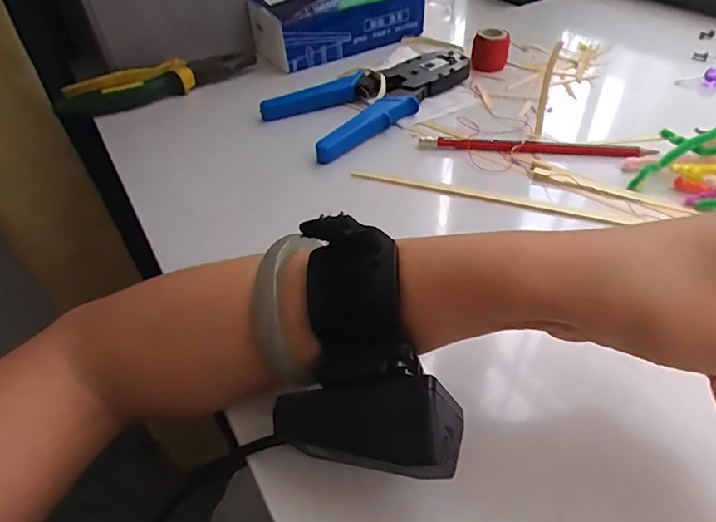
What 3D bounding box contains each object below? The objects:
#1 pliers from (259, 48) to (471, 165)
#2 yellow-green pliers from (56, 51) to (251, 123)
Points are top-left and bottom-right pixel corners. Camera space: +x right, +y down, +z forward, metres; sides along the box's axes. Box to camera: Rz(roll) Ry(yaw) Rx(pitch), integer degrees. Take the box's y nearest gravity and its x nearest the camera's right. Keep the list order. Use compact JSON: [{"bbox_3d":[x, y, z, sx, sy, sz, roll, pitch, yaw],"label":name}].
[{"bbox_3d":[0.021,-0.151,0.450,0.193,0.020,0.098,-28,48,-22],"label":"pliers"},{"bbox_3d":[-0.199,-0.180,0.499,0.191,0.035,0.040,-25,47,-19],"label":"yellow-green pliers"}]

